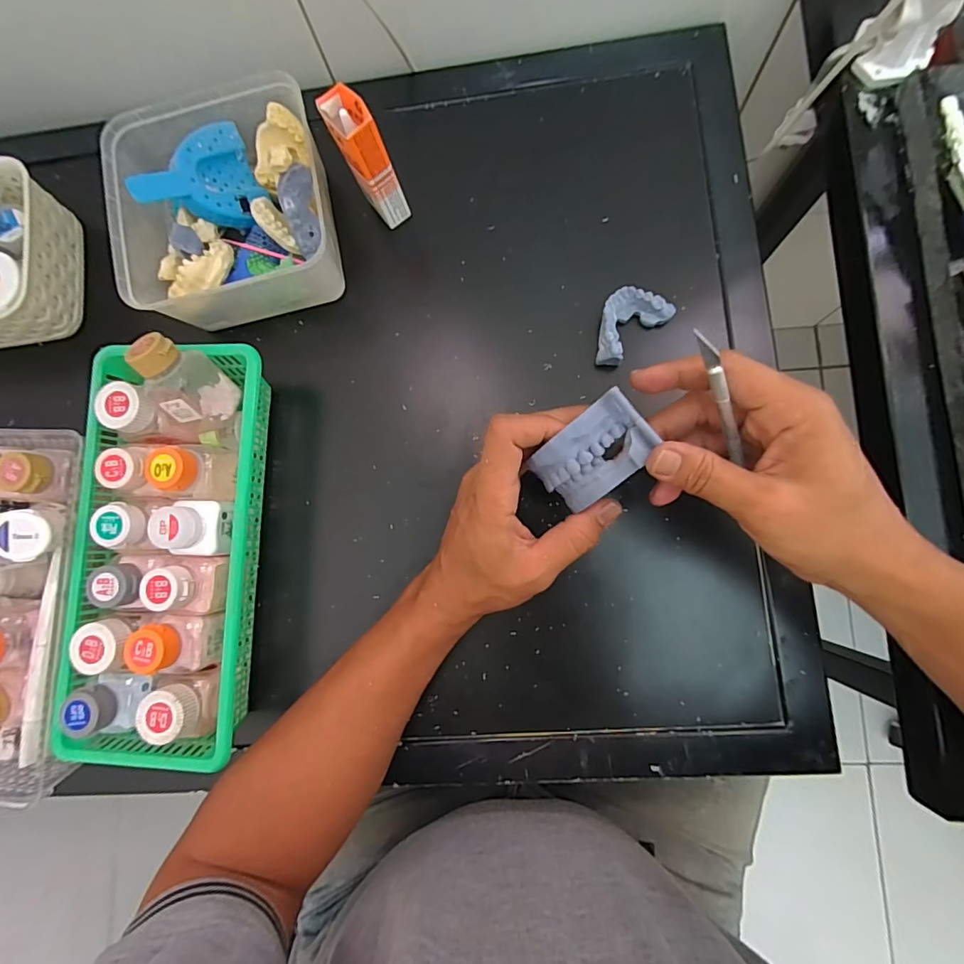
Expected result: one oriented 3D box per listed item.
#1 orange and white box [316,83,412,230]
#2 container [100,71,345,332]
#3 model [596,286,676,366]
[{"bbox_3d":[-0.086,-0.244,0.373,0.029,0.098,0.042,-29,81,3],"label":"orange and white box"},{"bbox_3d":[-0.201,-0.224,0.393,0.162,0.079,0.169,-12,83,5],"label":"container"},{"bbox_3d":[0.111,-0.124,0.378,0.067,0.021,0.041,-42,81,1],"label":"model"}]

